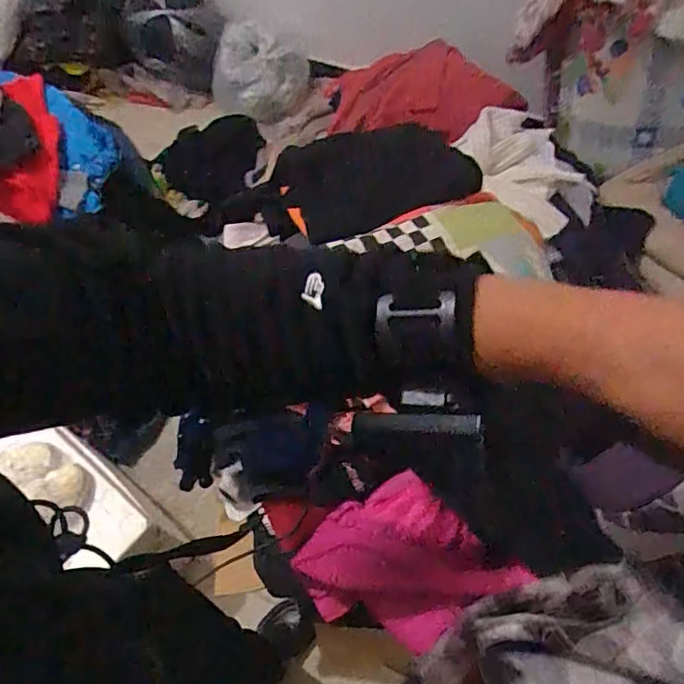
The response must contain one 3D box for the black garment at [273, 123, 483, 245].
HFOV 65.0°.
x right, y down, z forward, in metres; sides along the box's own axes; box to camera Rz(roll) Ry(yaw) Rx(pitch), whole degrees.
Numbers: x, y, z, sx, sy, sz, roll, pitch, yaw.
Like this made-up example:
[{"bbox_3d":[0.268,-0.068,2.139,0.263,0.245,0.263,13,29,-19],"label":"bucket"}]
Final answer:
[{"bbox_3d":[0.067,-0.282,0.967,0.346,0.206,0.073,-3,60,0],"label":"black garment"}]

